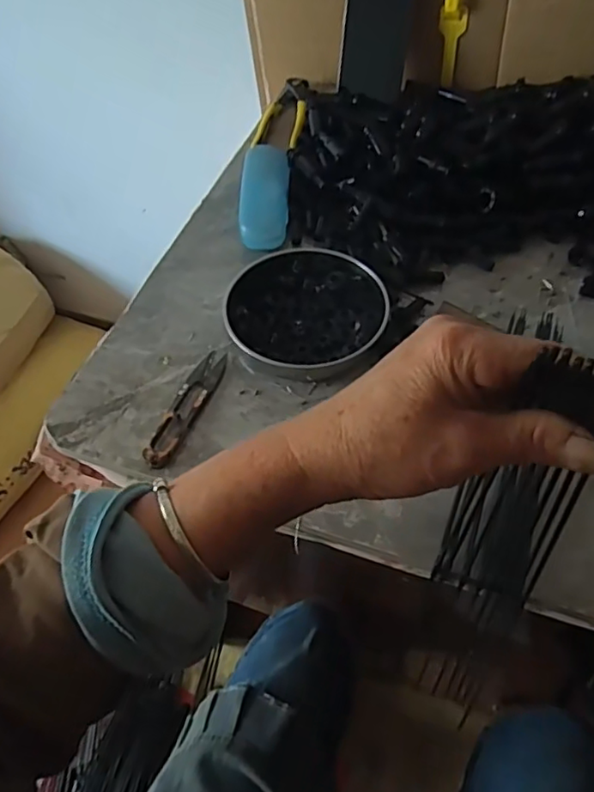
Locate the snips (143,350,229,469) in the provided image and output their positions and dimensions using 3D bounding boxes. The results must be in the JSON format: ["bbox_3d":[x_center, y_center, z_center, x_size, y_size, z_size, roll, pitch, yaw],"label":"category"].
[{"bbox_3d":[-0.088,0.007,0.472,0.026,0.011,0.119,17,56,14],"label":"snips"}]

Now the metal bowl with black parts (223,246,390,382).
[{"bbox_3d":[0.006,-0.074,0.512,0.131,0.023,0.129,-1,54,1],"label":"metal bowl with black parts"}]

